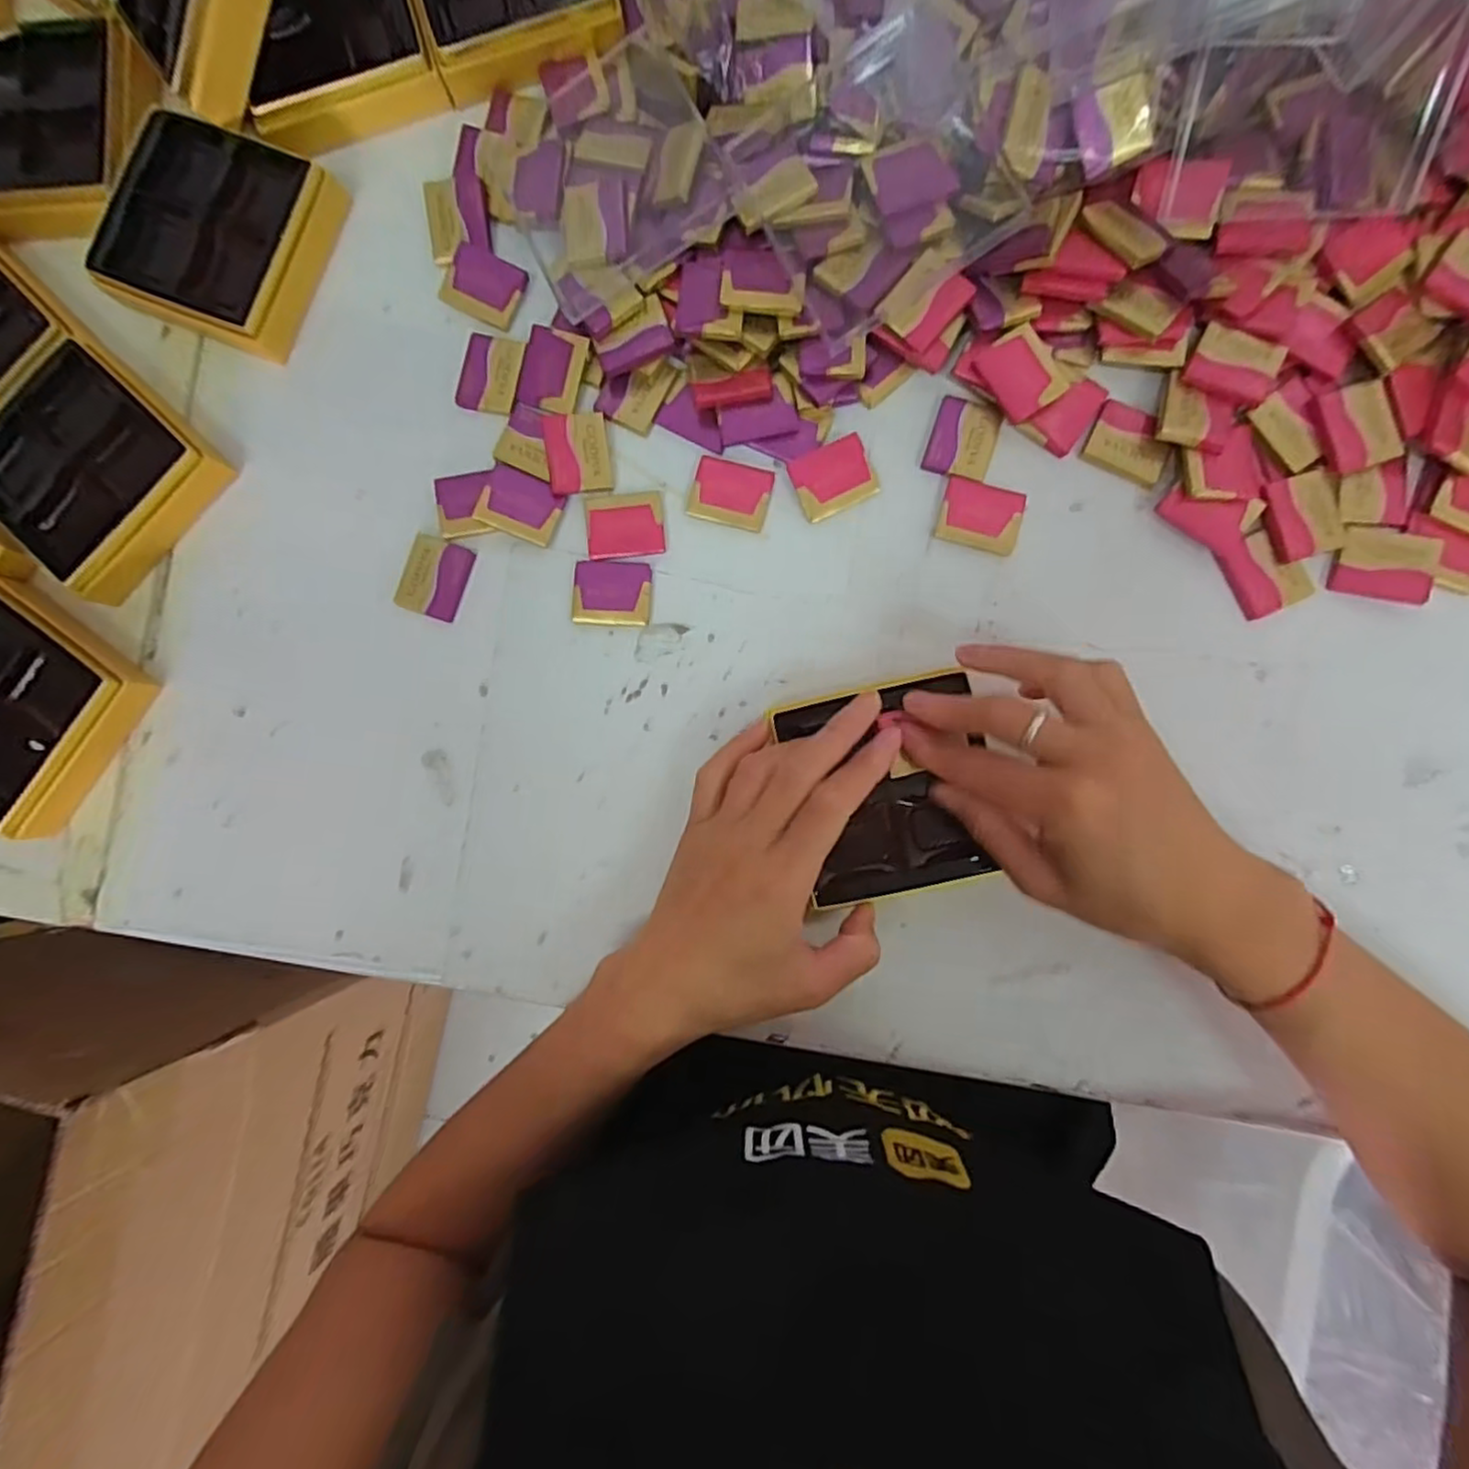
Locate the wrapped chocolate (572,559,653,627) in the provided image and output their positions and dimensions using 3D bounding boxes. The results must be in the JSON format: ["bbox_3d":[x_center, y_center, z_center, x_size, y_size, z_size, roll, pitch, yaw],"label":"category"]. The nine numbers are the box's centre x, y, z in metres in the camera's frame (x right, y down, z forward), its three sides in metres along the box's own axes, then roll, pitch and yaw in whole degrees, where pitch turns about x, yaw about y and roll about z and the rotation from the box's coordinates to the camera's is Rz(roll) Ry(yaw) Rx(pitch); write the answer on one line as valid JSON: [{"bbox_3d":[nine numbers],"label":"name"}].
[{"bbox_3d":[-0.062,-0.072,0.356,0.040,0.007,0.033,5,90,4],"label":"wrapped chocolate"}]

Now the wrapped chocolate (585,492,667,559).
[{"bbox_3d":[-0.056,-0.108,0.357,0.040,0.004,0.034,-4,89,4],"label":"wrapped chocolate"}]

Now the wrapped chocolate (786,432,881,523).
[{"bbox_3d":[0.050,-0.129,0.351,0.040,0.006,0.032,-27,88,3],"label":"wrapped chocolate"}]

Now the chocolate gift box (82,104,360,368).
[{"bbox_3d":[-0.264,-0.258,0.357,0.096,0.025,0.100,21,91,3],"label":"chocolate gift box"}]

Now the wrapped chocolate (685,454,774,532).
[{"bbox_3d":[-0.002,-0.124,0.356,0.040,0.004,0.033,15,91,4],"label":"wrapped chocolate"}]

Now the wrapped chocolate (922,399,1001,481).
[{"bbox_3d":[0.116,-0.149,0.352,0.031,0.006,0.039,19,91,4],"label":"wrapped chocolate"}]

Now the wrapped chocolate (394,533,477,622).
[{"bbox_3d":[-0.155,-0.081,0.361,0.030,0.006,0.039,20,91,4],"label":"wrapped chocolate"}]

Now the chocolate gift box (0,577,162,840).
[{"bbox_3d":[-0.371,-0.014,0.360,0.100,0.034,0.103,37,92,3],"label":"chocolate gift box"}]

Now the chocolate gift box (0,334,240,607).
[{"bbox_3d":[-0.335,-0.137,0.362,0.106,0.028,0.095,41,92,3],"label":"chocolate gift box"}]

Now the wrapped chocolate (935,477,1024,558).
[{"bbox_3d":[0.124,-0.110,0.349,0.039,0.004,0.034,15,91,4],"label":"wrapped chocolate"}]

